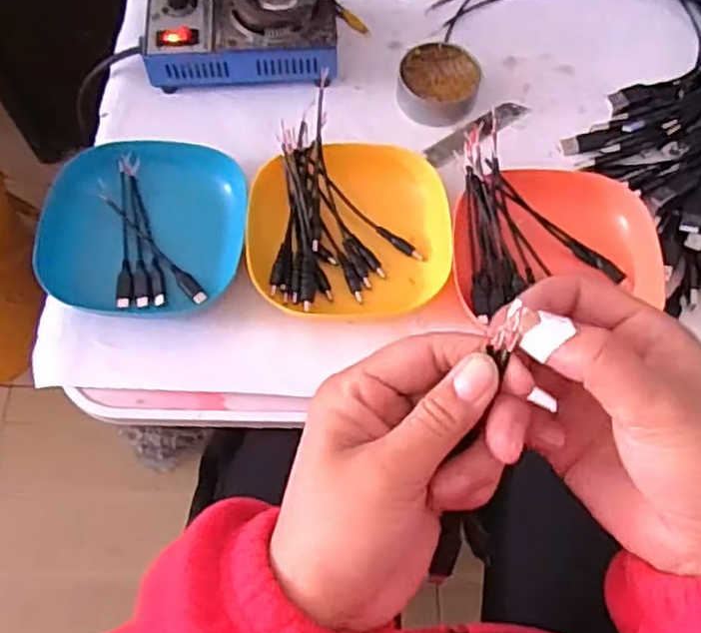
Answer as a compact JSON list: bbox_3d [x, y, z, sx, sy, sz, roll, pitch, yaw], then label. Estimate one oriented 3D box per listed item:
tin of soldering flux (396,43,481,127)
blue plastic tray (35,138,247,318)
[{"bbox_3d":[0.070,-0.185,0.578,0.063,0.027,0.064,0,65,0],"label":"tin of soldering flux"},{"bbox_3d":[-0.146,-0.067,0.516,0.135,0.024,0.135,3,65,1],"label":"blue plastic tray"}]

